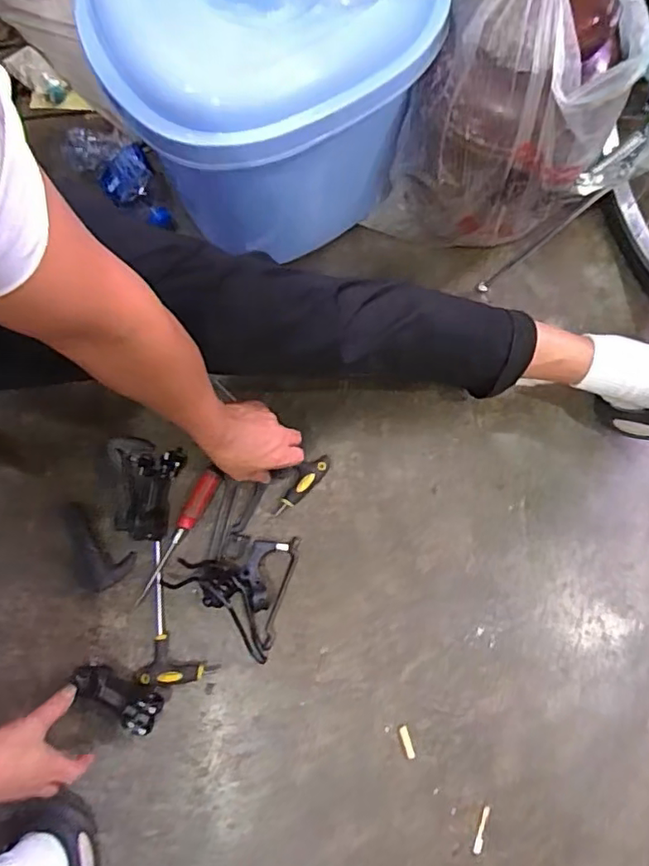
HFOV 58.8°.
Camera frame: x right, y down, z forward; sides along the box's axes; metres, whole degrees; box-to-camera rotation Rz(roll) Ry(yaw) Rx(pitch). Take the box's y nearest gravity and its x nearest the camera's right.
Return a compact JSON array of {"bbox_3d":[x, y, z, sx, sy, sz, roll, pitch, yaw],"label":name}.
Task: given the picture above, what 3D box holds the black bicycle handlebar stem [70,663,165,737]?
[{"bbox_3d":[-0.250,0.314,0.690,0.113,0.037,0.041,25,77,13],"label":"black bicycle handlebar stem"}]

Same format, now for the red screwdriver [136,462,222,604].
[{"bbox_3d":[-0.189,0.136,0.752,0.023,0.030,0.193,27,77,7],"label":"red screwdriver"}]

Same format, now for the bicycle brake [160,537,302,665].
[{"bbox_3d":[-0.123,0.191,0.727,0.151,0.054,0.155,16,76,4],"label":"bicycle brake"}]

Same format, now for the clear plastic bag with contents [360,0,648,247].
[{"bbox_3d":[0.194,-0.371,0.675,0.232,0.387,0.176,3,77,3],"label":"clear plastic bag with contents"}]

